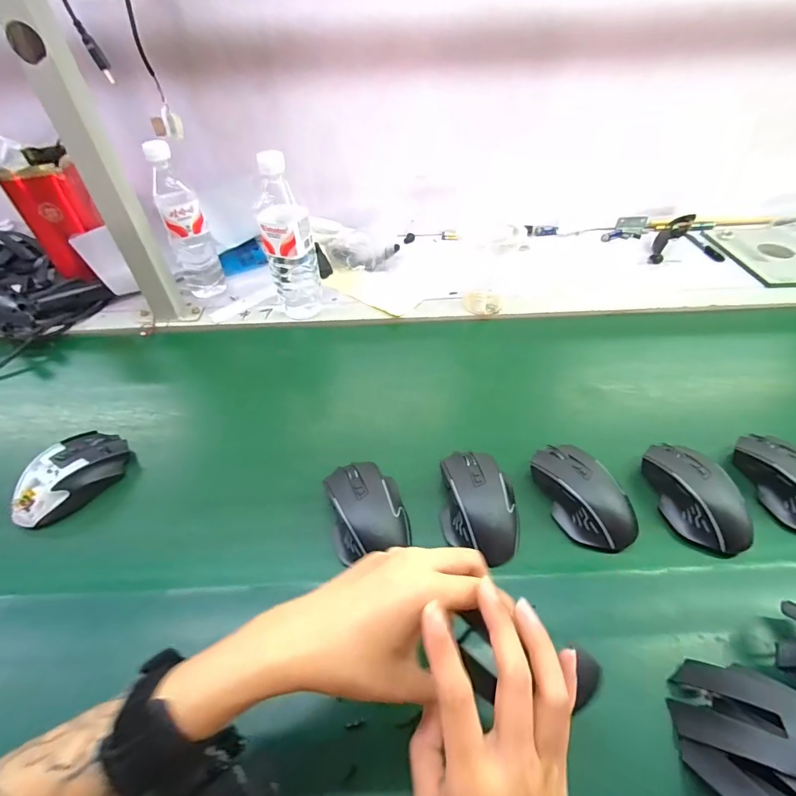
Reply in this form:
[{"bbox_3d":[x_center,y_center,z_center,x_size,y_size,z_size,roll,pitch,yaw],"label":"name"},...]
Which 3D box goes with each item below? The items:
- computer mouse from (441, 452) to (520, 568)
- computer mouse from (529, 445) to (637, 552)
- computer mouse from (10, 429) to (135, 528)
[{"bbox_3d":[0.080,0.101,0.420,0.077,0.038,0.114,0,46,2],"label":"computer mouse"},{"bbox_3d":[0.188,0.095,0.422,0.074,0.036,0.114,-15,48,-12],"label":"computer mouse"},{"bbox_3d":[-0.358,0.083,0.461,0.076,0.044,0.119,32,55,28],"label":"computer mouse"}]

